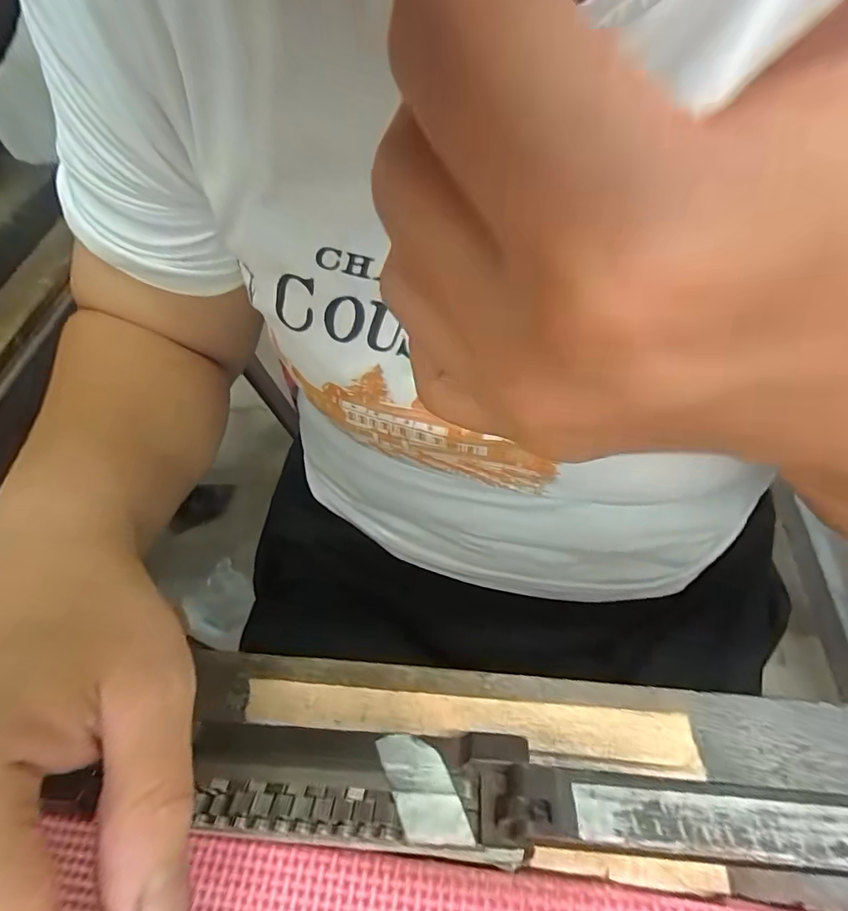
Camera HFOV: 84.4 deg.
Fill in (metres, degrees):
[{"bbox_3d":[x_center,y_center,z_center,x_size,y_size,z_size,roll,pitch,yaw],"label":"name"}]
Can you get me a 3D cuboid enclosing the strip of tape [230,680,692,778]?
[{"bbox_3d":[0.013,0.105,0.187,0.175,0.005,0.019,2,54,8],"label":"strip of tape"}]

